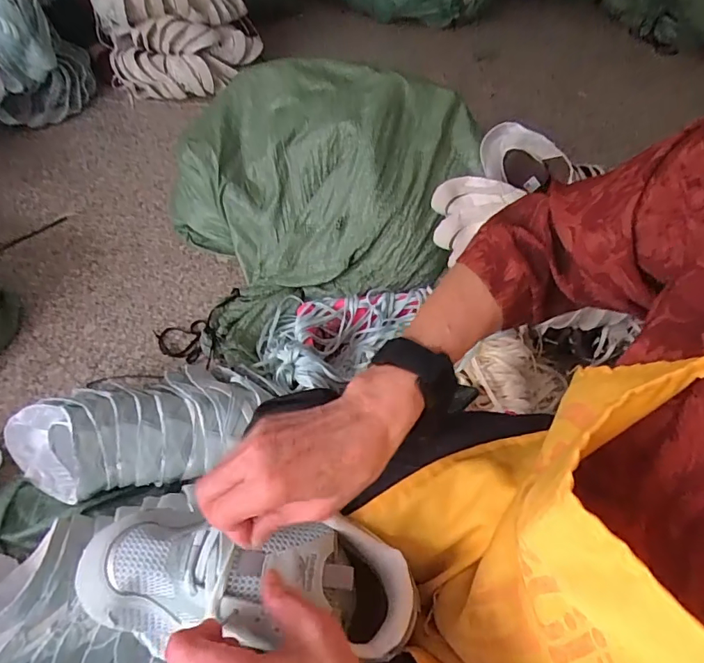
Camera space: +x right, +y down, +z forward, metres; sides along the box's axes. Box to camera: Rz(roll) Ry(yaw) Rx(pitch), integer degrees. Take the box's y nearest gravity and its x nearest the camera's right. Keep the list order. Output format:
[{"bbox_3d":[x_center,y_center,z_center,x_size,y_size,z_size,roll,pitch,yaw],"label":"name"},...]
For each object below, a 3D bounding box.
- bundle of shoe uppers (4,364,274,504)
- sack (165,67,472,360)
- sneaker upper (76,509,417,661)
[{"bbox_3d":[-0.361,0.160,0.752,0.429,0.143,0.190,-2,52,-6],"label":"bundle of shoe uppers"},{"bbox_3d":[-0.077,-0.251,0.915,0.533,0.417,0.464,-15,55,-15],"label":"sack"},{"bbox_3d":[-0.080,0.186,0.352,0.243,0.064,0.088,5,52,-3],"label":"sneaker upper"}]

